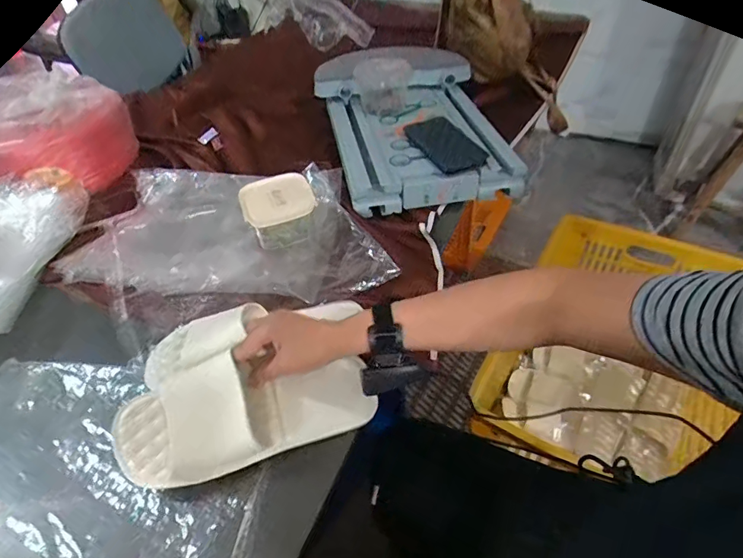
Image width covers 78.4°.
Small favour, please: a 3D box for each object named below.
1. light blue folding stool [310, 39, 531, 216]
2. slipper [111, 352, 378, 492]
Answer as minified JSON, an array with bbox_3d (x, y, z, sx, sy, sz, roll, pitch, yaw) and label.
[{"bbox_3d":[0.074,-0.358,0.949,0.337,0.130,0.550,-9,45,-5],"label":"light blue folding stool"},{"bbox_3d":[-0.135,0.140,0.493,0.267,0.066,0.102,-7,43,-13],"label":"slipper"}]

